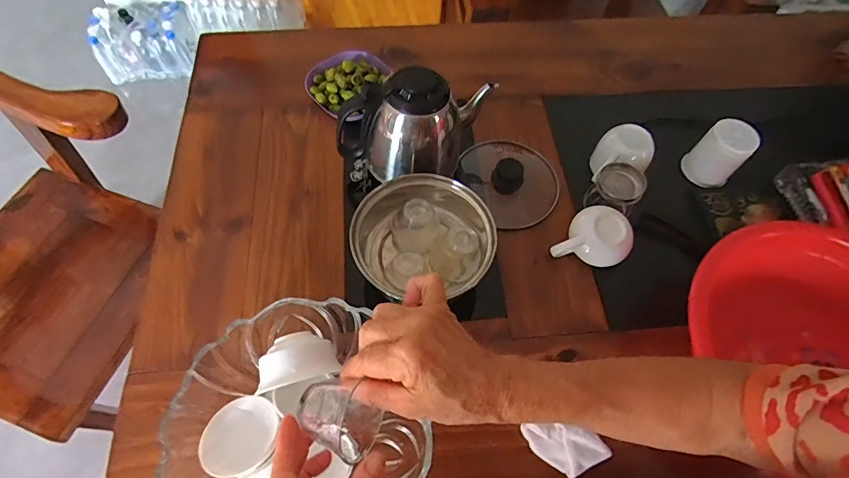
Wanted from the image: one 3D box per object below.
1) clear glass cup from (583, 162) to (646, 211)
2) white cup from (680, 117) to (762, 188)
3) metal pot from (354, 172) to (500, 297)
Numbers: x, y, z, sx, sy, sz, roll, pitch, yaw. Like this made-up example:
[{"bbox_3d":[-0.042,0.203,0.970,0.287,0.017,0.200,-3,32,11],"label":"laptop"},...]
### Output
[{"bbox_3d":[0.257,-0.064,0.600,0.062,0.051,0.061,0,64,0],"label":"clear glass cup"},{"bbox_3d":[0.428,-0.124,0.644,0.058,0.082,0.063,1,62,-1],"label":"white cup"},{"bbox_3d":[-0.003,0.001,0.545,0.161,0.088,0.136,-17,65,-8],"label":"metal pot"}]

